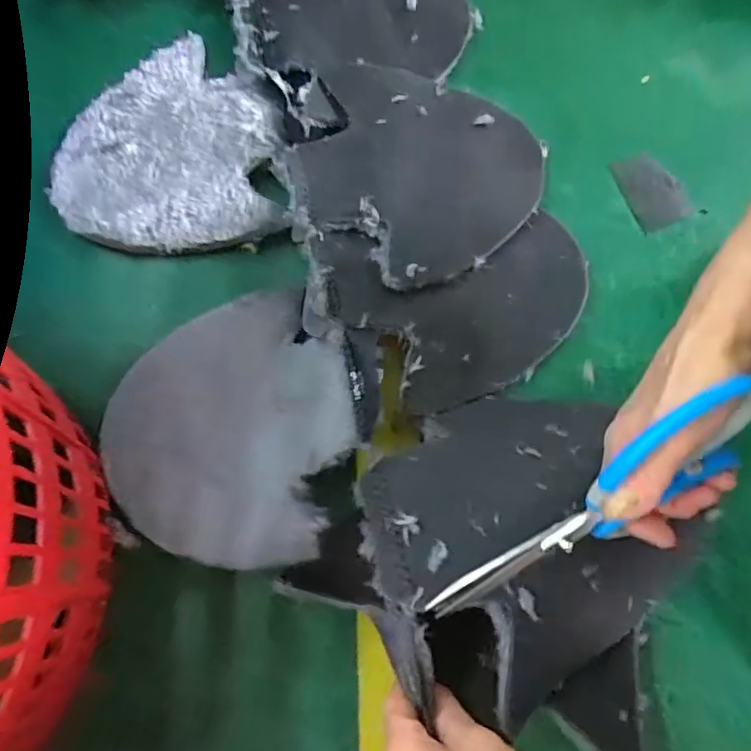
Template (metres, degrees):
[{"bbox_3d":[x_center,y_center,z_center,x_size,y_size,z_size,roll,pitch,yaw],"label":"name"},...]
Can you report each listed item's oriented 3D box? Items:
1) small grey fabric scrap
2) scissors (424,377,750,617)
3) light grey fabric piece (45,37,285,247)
[{"bbox_3d":[0.235,-0.158,0.490,0.046,0.004,0.070,-18,73,-4],"label":"small grey fabric scrap"},{"bbox_3d":[0.105,0.065,0.286,0.185,0.079,0.013,-26,44,-2],"label":"scissors"},{"bbox_3d":[-0.181,-0.201,0.495,0.190,0.021,0.199,-8,72,-1],"label":"light grey fabric piece"}]

